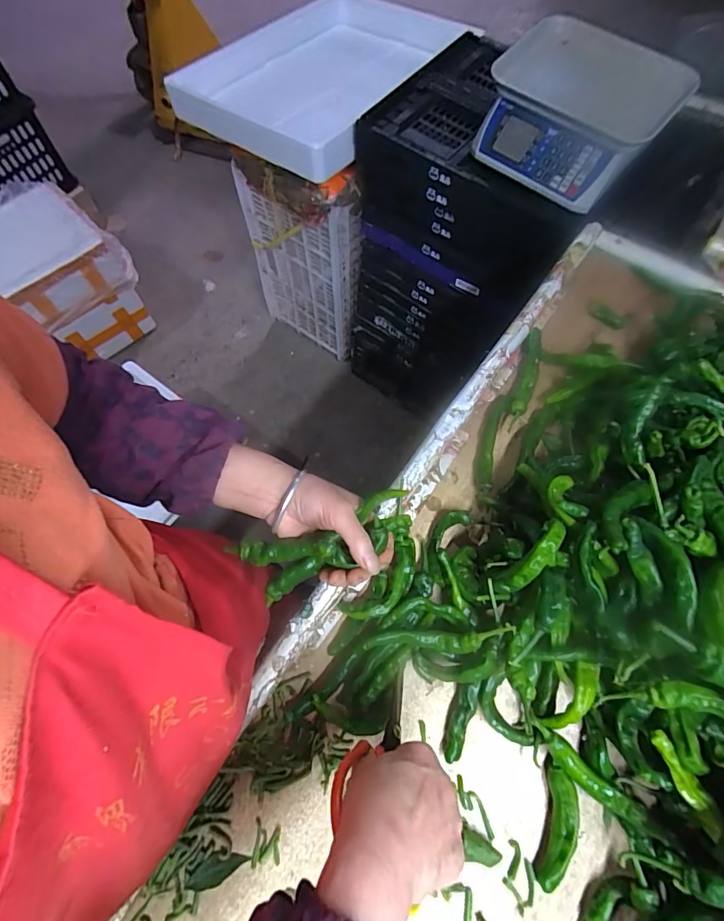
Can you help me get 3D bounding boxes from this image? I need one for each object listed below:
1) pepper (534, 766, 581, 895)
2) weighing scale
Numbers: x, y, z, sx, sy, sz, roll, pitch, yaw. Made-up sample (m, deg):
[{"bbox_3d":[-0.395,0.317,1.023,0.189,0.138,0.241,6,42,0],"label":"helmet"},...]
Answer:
[{"bbox_3d":[0.176,0.330,0.389,0.023,0.023,0.091,16,69,4],"label":"pepper"},{"bbox_3d":[0.351,-0.592,0.732,0.295,0.109,0.266,37,72,14],"label":"weighing scale"}]

